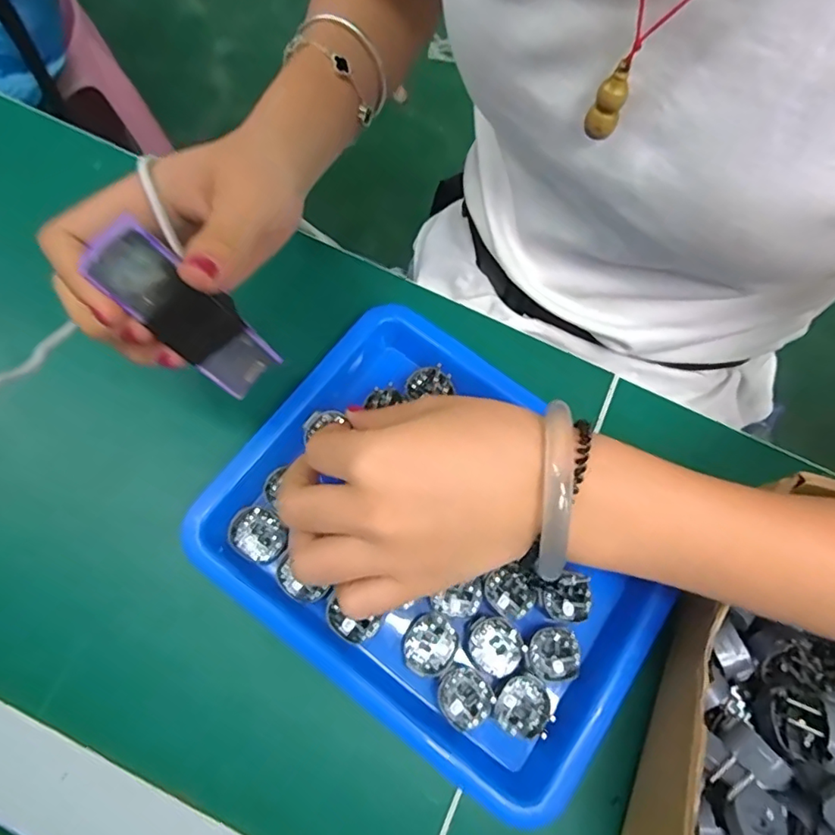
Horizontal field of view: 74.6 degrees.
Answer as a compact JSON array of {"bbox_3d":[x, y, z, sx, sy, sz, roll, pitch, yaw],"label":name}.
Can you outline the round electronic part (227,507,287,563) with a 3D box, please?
[{"bbox_3d":[-0.080,0.059,0.276,0.028,0.008,0.024,33,73,7],"label":"round electronic part"}]

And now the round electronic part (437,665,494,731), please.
[{"bbox_3d":[0.022,0.134,0.262,0.026,0.004,0.024,1,72,-3],"label":"round electronic part"}]

